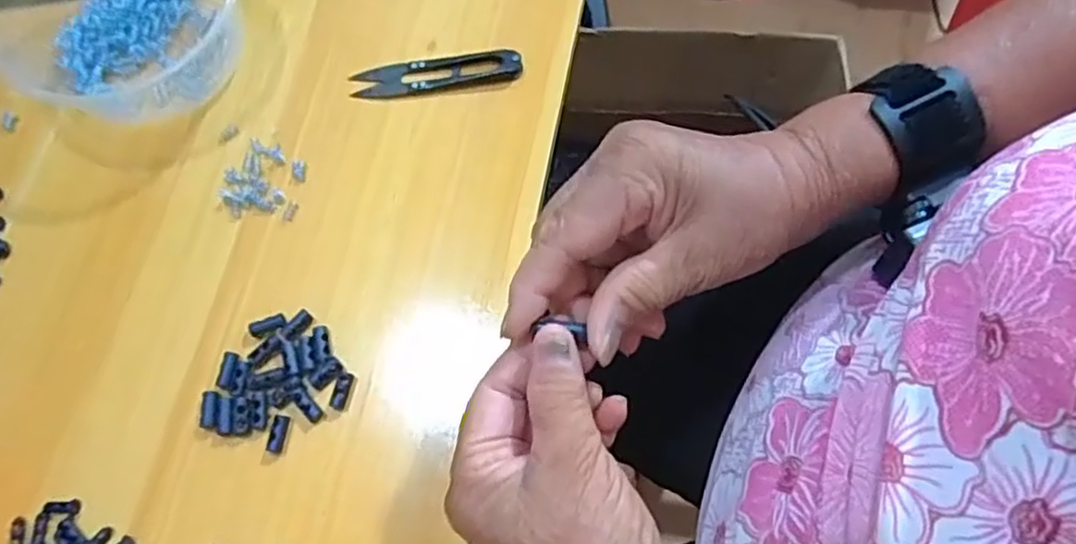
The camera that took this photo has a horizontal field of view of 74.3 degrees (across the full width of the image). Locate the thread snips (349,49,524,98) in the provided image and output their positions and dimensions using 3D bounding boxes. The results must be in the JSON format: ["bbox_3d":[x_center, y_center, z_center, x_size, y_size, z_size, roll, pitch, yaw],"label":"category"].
[{"bbox_3d":[-0.061,-0.119,0.428,0.102,0.009,0.023,-5,69,0],"label":"thread snips"}]

